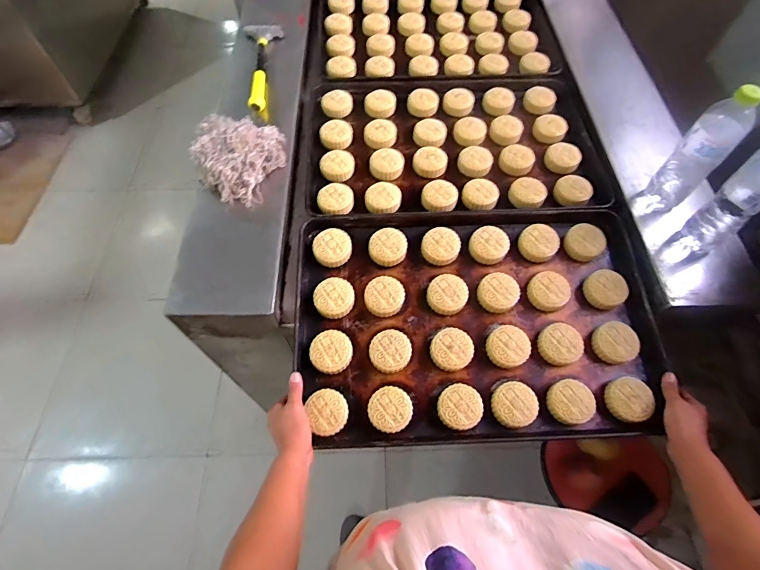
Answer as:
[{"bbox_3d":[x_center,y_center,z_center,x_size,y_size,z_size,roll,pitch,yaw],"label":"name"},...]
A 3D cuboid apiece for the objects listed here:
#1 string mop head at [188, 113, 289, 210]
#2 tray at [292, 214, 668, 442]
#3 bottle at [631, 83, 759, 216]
[{"bbox_3d":[-0.271,-0.246,0.795,0.163,0.073,0.198,2,61,0],"label":"string mop head"},{"bbox_3d":[0.162,0.054,0.696,0.587,0.066,0.384,-2,61,-2],"label":"tray"},{"bbox_3d":[0.522,-0.208,0.682,0.059,0.239,0.069,-36,67,-18],"label":"bottle"}]

